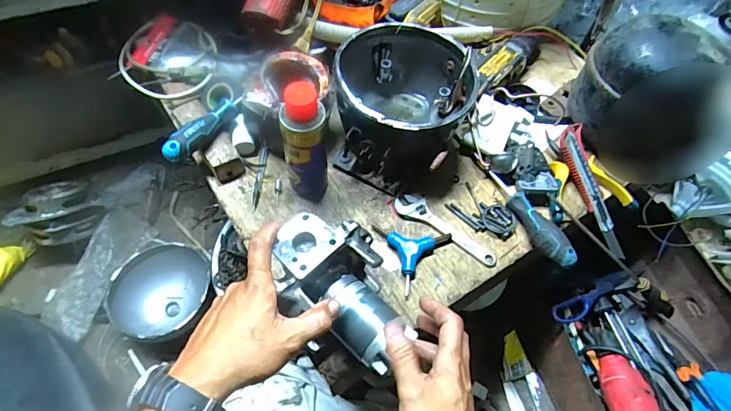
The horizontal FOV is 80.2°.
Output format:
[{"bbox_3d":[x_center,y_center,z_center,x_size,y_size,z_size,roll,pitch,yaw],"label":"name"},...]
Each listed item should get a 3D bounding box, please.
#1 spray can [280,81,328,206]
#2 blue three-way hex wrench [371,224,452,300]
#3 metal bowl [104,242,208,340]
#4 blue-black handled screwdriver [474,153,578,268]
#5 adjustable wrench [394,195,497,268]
[{"bbox_3d":[-0.071,-0.067,0.513,0.048,0.170,0.041,-1,59,-5],"label":"spray can"},{"bbox_3d":[0.054,0.065,0.533,0.099,0.013,0.087,10,59,2],"label":"blue three-way hex wrench"},{"bbox_3d":[-0.379,0.156,0.801,0.137,0.080,0.171,12,59,3],"label":"metal bowl"},{"bbox_3d":[0.211,0.002,0.571,0.039,0.033,0.184,-18,62,-14],"label":"blue-black handled screwdriver"},{"bbox_3d":[0.105,0.029,0.562,0.147,0.010,0.038,34,62,15],"label":"adjustable wrench"}]

